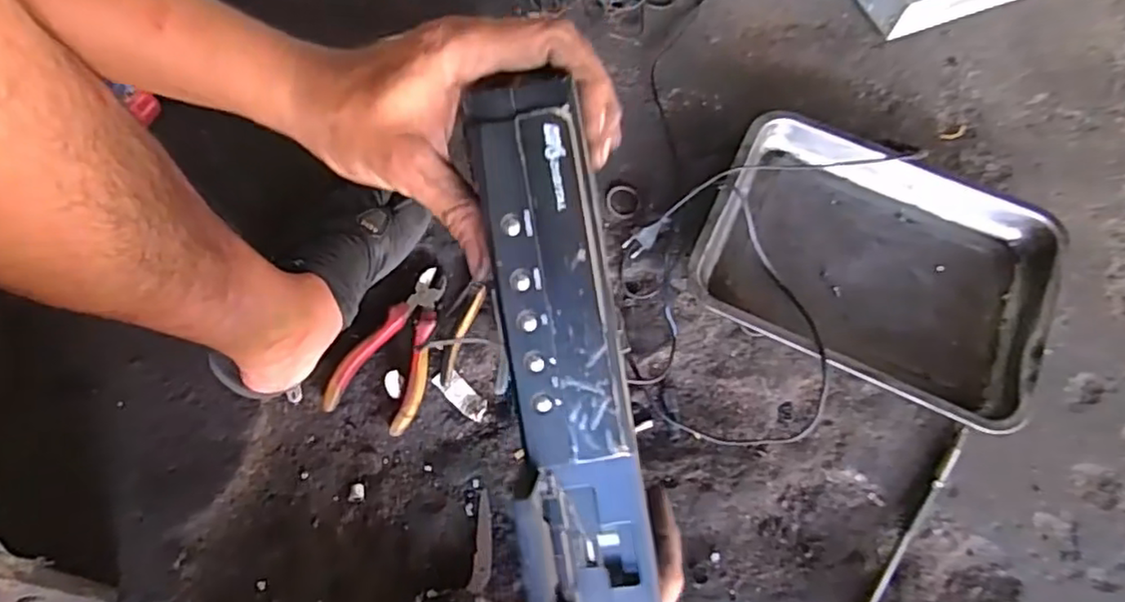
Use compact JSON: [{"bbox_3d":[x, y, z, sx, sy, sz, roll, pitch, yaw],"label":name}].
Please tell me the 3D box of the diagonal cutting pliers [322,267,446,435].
[{"bbox_3d":[-0.167,0.047,0.673,0.090,0.030,0.172,24,71,9],"label":"diagonal cutting pliers"}]

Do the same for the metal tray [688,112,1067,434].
[{"bbox_3d":[0.332,-0.045,0.693,0.345,0.043,0.269,25,71,9],"label":"metal tray"}]

